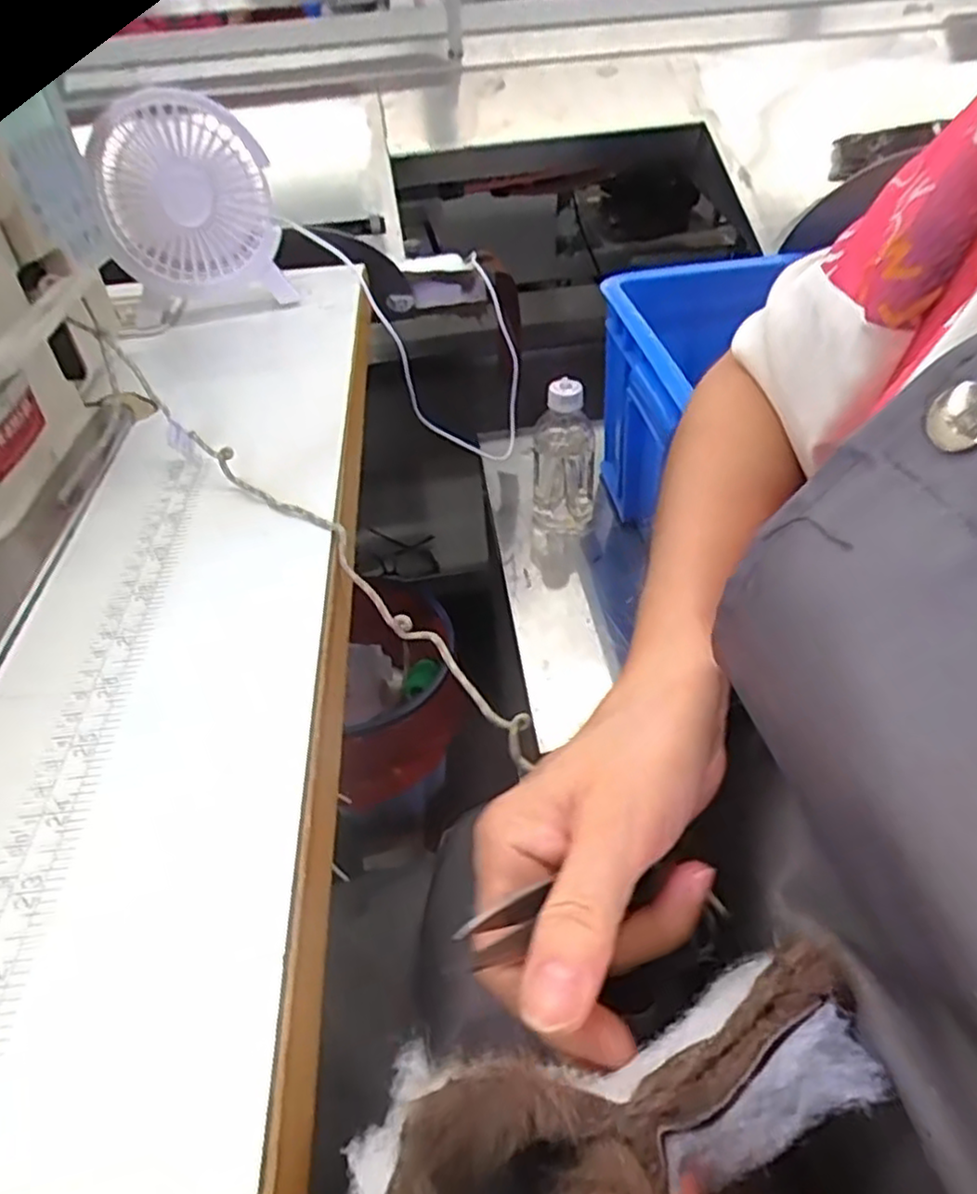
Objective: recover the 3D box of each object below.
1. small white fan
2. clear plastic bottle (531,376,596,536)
[{"bbox_3d":[-0.202,-0.256,0.495,0.112,0.137,0.112,-21,45,-17],"label":"small white fan"},{"bbox_3d":[0.072,-0.137,0.716,0.063,0.144,0.075,-1,43,4],"label":"clear plastic bottle"}]

